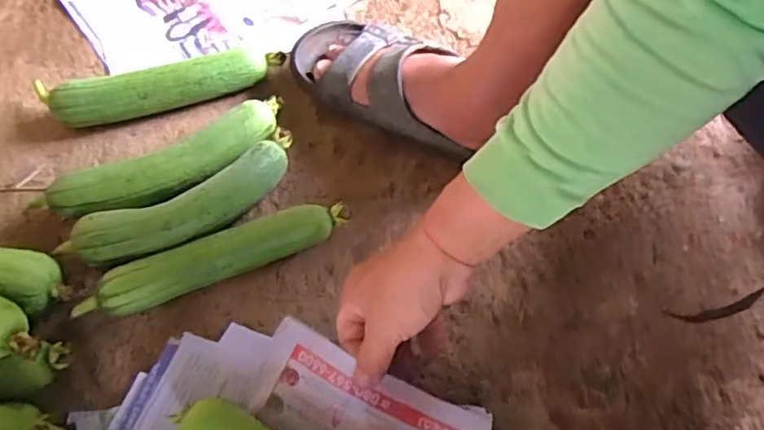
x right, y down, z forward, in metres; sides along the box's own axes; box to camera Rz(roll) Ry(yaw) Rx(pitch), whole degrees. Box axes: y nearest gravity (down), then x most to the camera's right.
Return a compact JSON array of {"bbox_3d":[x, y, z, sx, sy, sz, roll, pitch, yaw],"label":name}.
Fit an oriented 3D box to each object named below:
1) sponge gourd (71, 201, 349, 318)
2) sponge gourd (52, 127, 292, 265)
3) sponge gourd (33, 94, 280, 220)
[{"bbox_3d":[-0.151,0.040,0.548,0.245,0.045,0.043,-21,67,-12],"label":"sponge gourd"},{"bbox_3d":[-0.183,-0.008,0.565,0.236,0.047,0.070,-30,69,-16],"label":"sponge gourd"},{"bbox_3d":[-0.205,-0.049,0.579,0.241,0.052,0.071,-28,68,-14],"label":"sponge gourd"}]

